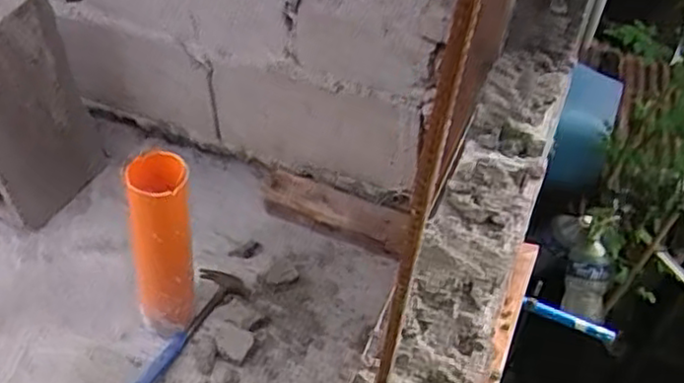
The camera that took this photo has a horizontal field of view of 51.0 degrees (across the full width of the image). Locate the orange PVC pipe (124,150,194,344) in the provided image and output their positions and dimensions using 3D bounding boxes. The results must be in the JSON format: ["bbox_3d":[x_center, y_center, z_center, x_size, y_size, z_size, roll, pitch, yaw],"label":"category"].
[{"bbox_3d":[-0.260,0.093,1.049,0.091,0.309,0.087,-6,46,-11],"label":"orange PVC pipe"}]

